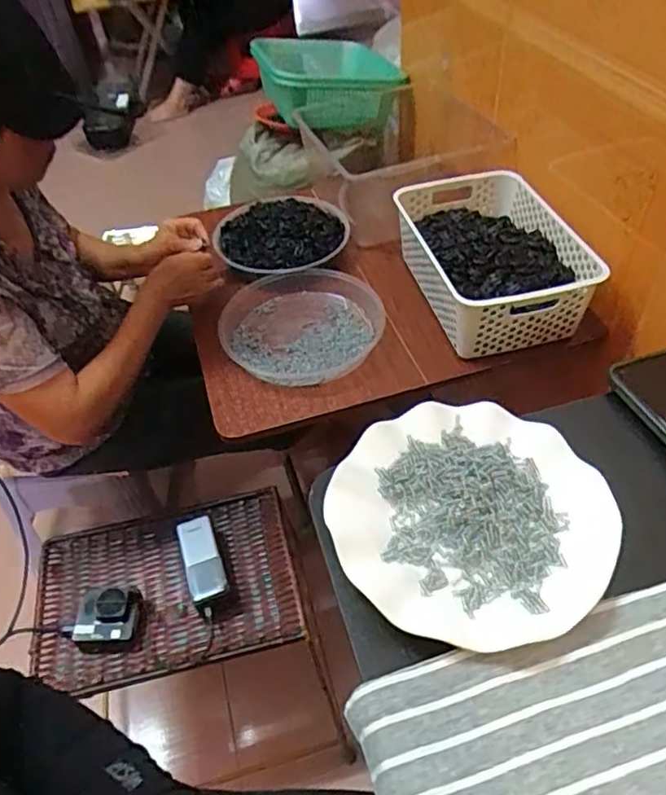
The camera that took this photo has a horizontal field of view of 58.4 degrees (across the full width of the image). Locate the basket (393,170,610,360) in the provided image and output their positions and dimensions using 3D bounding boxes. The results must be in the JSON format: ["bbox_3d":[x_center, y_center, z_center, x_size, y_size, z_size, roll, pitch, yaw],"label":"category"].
[{"bbox_3d":[0.231,-0.206,0.881,0.209,0.100,0.313,-13,48,-6],"label":"basket"}]

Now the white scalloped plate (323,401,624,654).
[{"bbox_3d":[0.093,0.079,0.407,0.180,0.018,0.175,-3,48,3],"label":"white scalloped plate"}]

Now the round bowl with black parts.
[{"bbox_3d":[-0.087,-0.276,1.006,0.221,0.054,0.218,-7,48,-1],"label":"round bowl with black parts"}]

